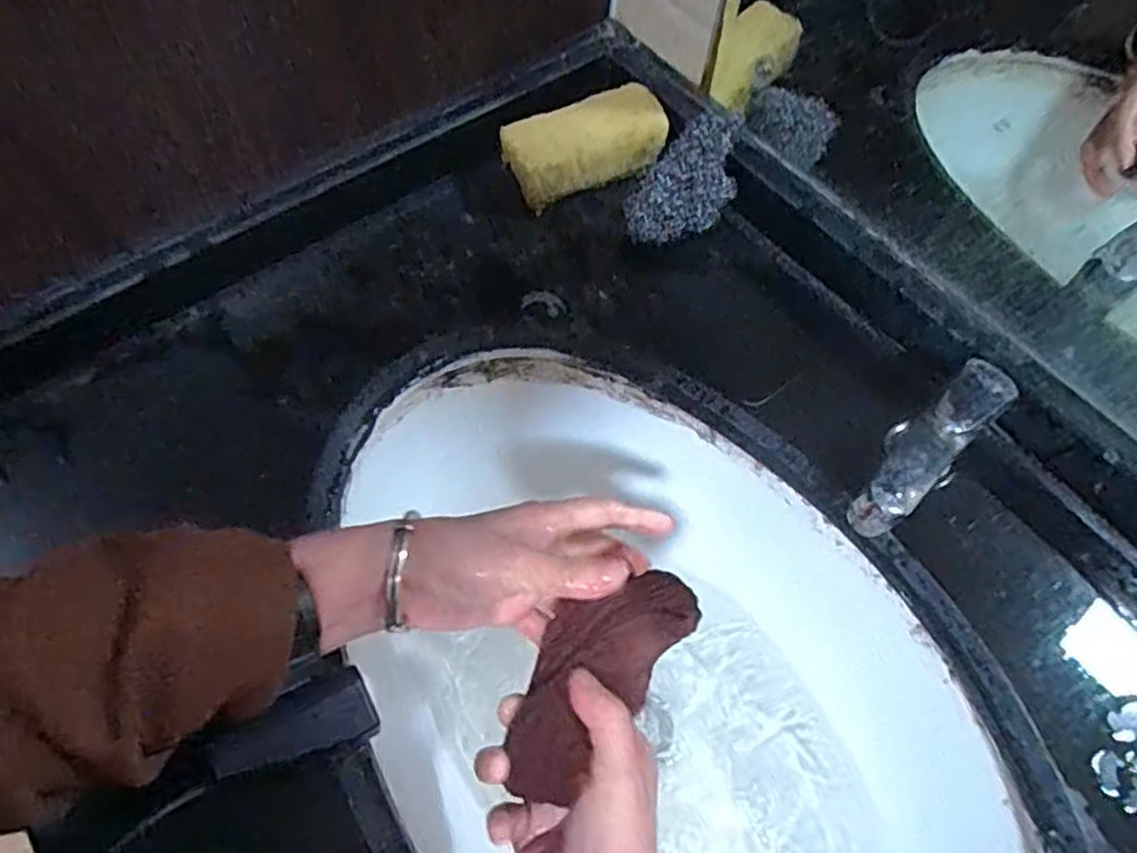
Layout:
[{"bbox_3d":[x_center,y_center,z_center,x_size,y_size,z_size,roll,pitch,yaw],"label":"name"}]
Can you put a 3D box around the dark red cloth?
[{"bbox_3d":[0.012,0.117,0.361,0.056,0.030,0.129,36,53,17],"label":"dark red cloth"}]

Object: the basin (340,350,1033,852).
[{"bbox_3d":[0.053,0.180,0.476,0.289,0.137,0.517,-27,66,-15],"label":"basin"}]

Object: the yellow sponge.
[{"bbox_3d":[0.014,-0.215,0.558,0.121,0.042,0.056,-21,64,-12],"label":"yellow sponge"}]

